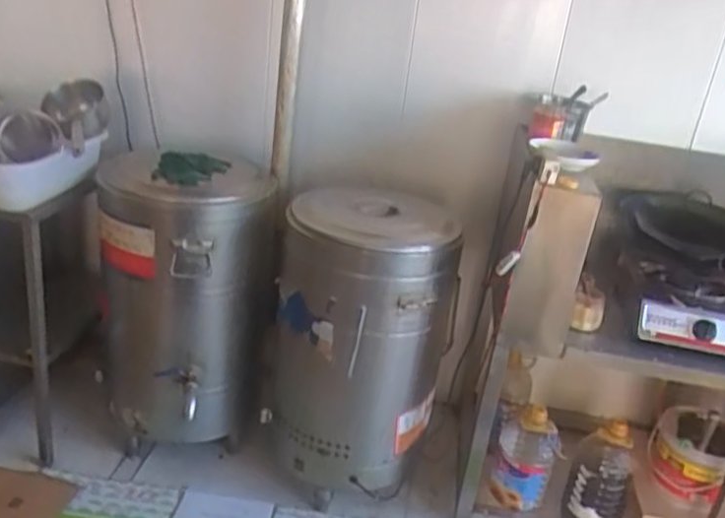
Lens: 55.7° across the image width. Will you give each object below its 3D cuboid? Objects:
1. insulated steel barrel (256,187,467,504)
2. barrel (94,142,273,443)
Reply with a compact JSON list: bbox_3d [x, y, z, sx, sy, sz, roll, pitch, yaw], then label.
[{"bbox_3d":[-0.014,0.193,1.803,0.425,0.683,0.434,8,24,0],"label":"insulated steel barrel"},{"bbox_3d":[-0.465,0.114,1.818,0.430,0.680,0.435,2,24,-14],"label":"barrel"}]

